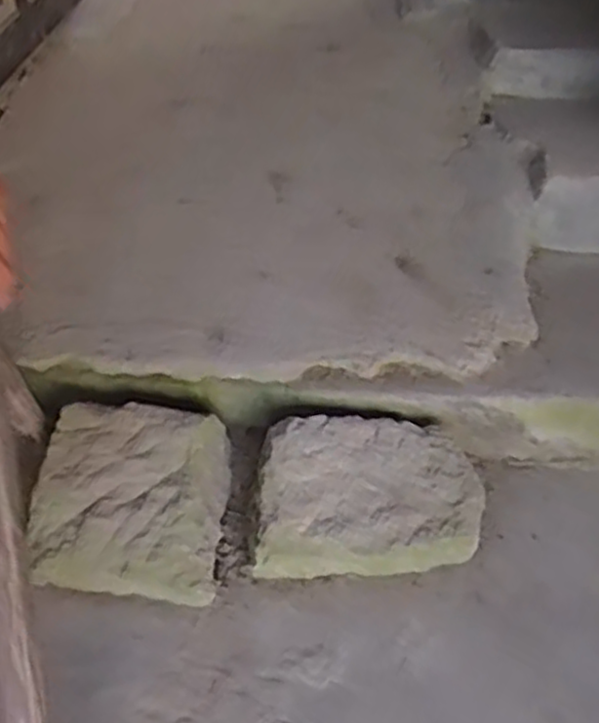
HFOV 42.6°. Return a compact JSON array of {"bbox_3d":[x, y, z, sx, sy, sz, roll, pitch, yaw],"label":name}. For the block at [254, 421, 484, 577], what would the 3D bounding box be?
[{"bbox_3d":[0.117,0.229,1.350,0.391,0.130,0.245,-4,40,2],"label":"block"}]

